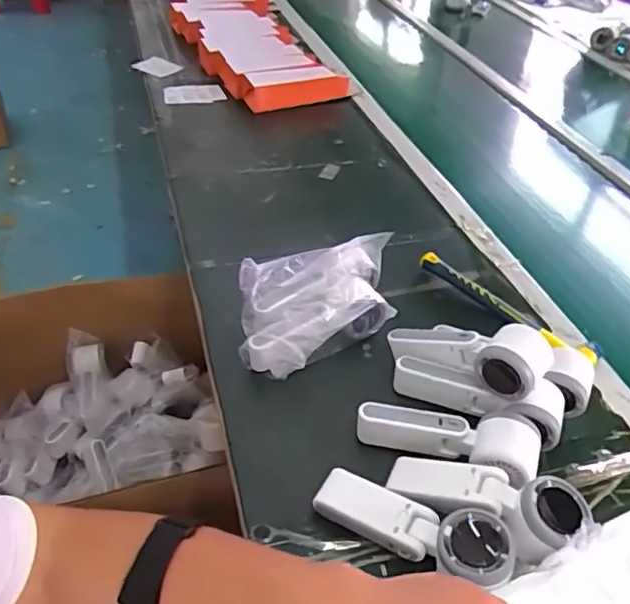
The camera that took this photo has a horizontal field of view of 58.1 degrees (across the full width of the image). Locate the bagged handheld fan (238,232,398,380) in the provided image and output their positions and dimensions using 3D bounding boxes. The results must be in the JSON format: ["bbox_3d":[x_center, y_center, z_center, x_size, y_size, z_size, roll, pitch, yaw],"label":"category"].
[{"bbox_3d":[0.006,0.008,0.649,0.199,0.087,0.132,-16,46,-19],"label":"bagged handheld fan"}]

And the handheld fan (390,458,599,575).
[{"bbox_3d":[0.140,0.166,0.481,0.166,0.046,0.065,8,41,29],"label":"handheld fan"}]

